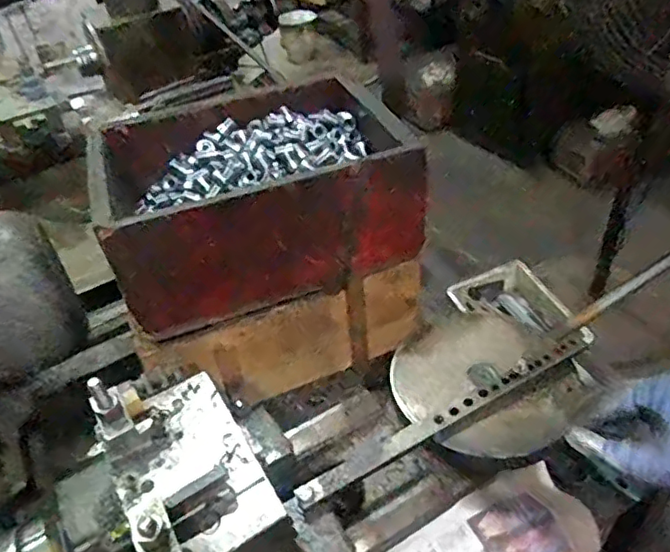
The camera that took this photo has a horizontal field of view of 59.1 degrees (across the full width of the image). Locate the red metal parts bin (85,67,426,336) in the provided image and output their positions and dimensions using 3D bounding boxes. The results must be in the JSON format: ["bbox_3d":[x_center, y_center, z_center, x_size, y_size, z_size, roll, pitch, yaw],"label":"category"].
[{"bbox_3d":[-0.091,-0.101,0.726,0.344,0.148,0.246,-17,41,-11],"label":"red metal parts bin"}]

